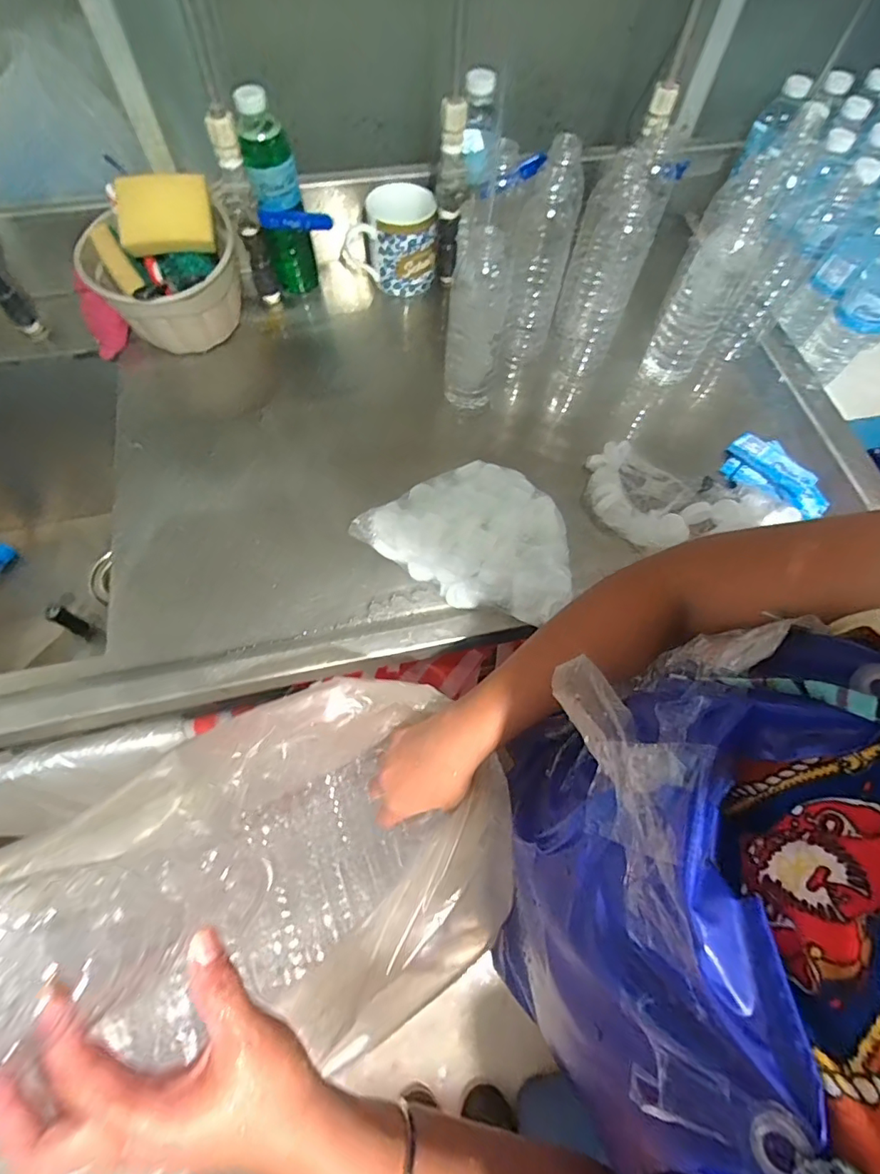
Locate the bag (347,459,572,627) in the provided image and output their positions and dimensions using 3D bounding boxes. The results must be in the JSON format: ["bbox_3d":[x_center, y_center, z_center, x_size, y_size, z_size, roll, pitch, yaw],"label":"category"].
[{"bbox_3d":[0.042,-0.052,0.540,0.207,0.062,0.148,31,68,11],"label":"bag"}]

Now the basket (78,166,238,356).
[{"bbox_3d":[-0.327,-0.379,0.617,0.172,0.129,0.146,-24,69,-13],"label":"basket"}]

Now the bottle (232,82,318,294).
[{"bbox_3d":[-0.199,-0.487,0.639,0.058,0.207,0.067,-7,67,-6],"label":"bottle"}]

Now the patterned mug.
[{"bbox_3d":[-0.065,-0.465,0.684,0.118,0.099,0.079,-5,66,-5],"label":"patterned mug"}]

